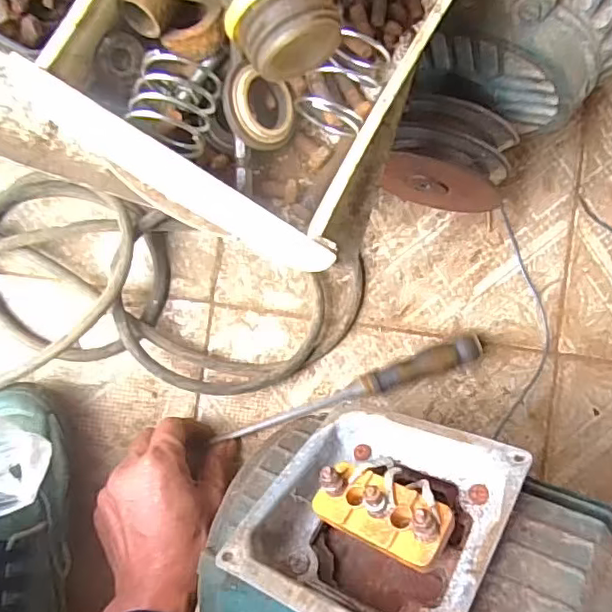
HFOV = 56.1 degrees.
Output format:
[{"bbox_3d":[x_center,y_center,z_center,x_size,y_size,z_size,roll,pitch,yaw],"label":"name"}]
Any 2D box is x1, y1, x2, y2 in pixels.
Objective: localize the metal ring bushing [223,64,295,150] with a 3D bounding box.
[{"bbox_3d":[-0.017,-0.077,0.225,0.031,0.005,0.031,-3,95,-42],"label":"metal ring bushing"}]

